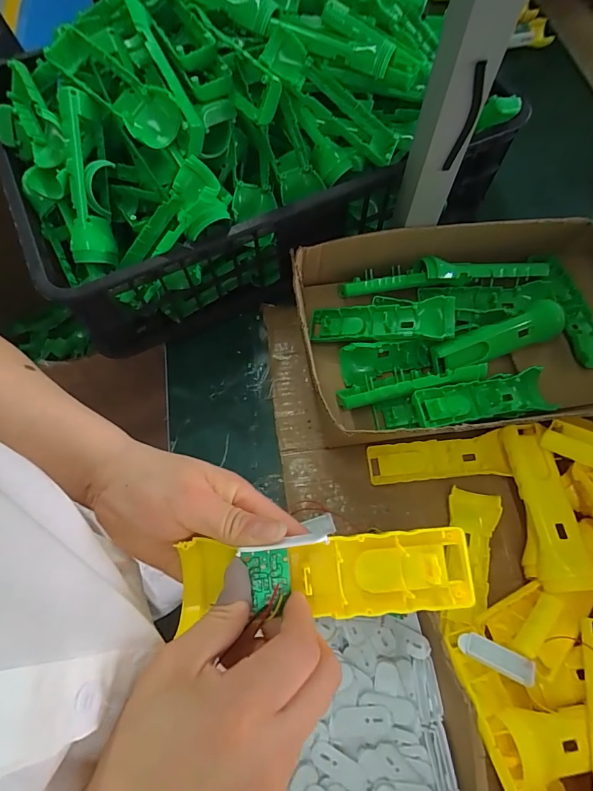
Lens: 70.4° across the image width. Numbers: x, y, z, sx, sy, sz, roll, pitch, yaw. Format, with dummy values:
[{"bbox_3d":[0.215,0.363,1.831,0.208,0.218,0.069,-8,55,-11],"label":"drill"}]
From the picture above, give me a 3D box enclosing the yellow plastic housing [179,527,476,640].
[{"bbox_3d":[0.016,0.102,0.239,0.164,0.028,0.042,-2,68,-1],"label":"yellow plastic housing"}]

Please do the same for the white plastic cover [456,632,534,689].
[{"bbox_3d":[0.169,0.221,0.356,0.060,0.010,0.019,18,68,23],"label":"white plastic cover"}]

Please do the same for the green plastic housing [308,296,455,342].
[{"bbox_3d":[0.095,-0.082,0.498,0.169,0.032,0.045,-1,67,18],"label":"green plastic housing"}]

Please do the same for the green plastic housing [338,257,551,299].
[{"bbox_3d":[0.185,-0.148,0.524,0.261,0.041,0.032,-5,68,-2],"label":"green plastic housing"}]

